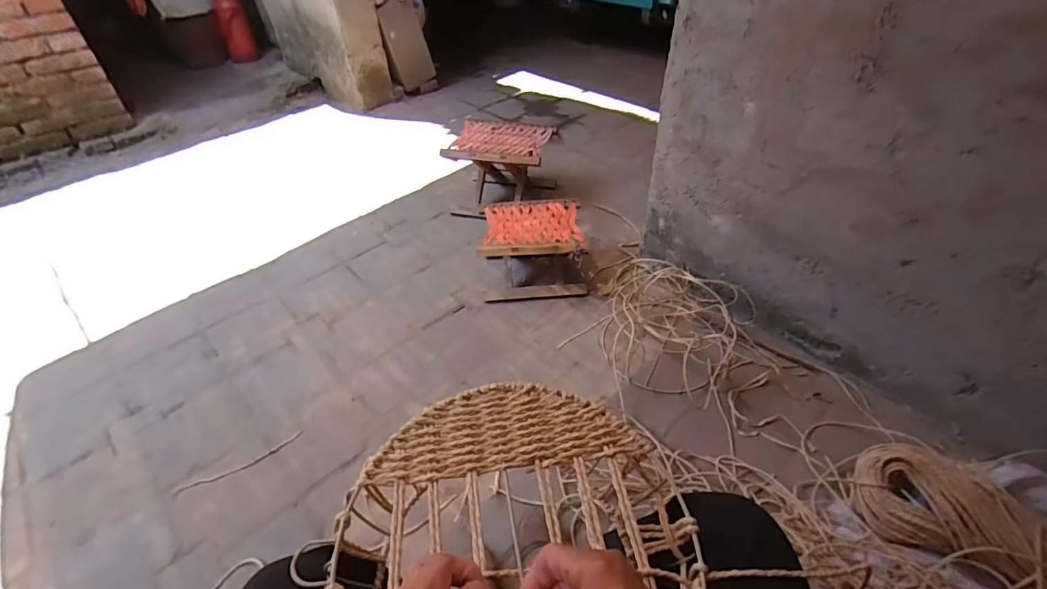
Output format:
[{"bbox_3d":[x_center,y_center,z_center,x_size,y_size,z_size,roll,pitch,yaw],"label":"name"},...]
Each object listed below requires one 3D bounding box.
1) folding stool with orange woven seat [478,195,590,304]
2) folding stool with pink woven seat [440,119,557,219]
[{"bbox_3d":[0.034,-0.124,1.365,0.267,0.181,0.232,-1,41,4],"label":"folding stool with orange woven seat"},{"bbox_3d":[-0.067,-0.419,1.646,0.299,0.240,0.283,7,42,12],"label":"folding stool with pink woven seat"}]

